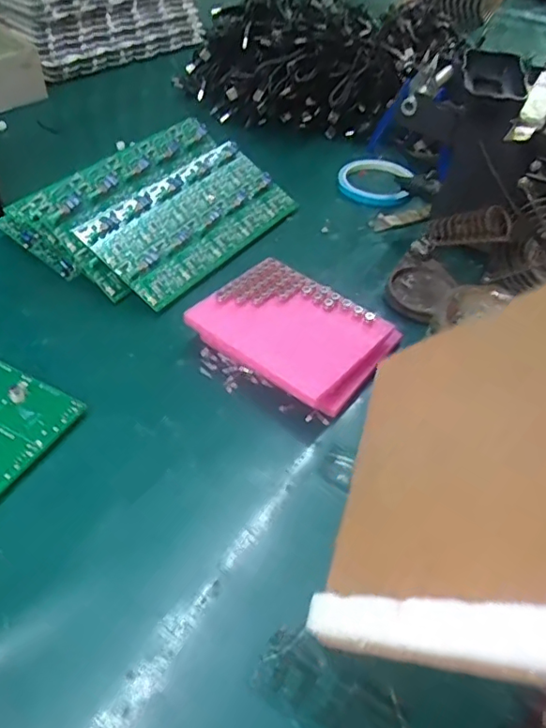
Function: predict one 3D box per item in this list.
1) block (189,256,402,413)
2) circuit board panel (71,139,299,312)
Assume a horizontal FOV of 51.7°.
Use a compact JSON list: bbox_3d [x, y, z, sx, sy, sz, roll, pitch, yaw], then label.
[{"bbox_3d":[0.017,-0.026,0.476,0.146,0.037,0.116,32,53,22],"label":"block"},{"bbox_3d":[-0.077,-0.145,0.559,0.107,0.011,0.214,44,58,3],"label":"circuit board panel"}]

